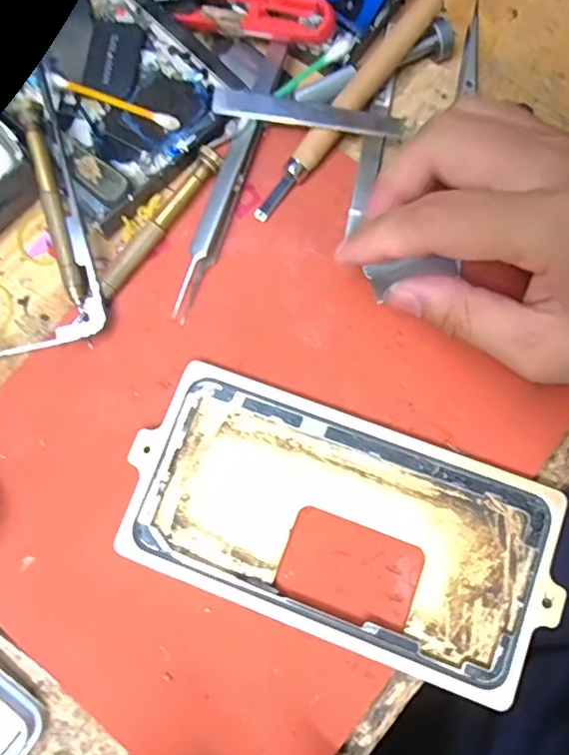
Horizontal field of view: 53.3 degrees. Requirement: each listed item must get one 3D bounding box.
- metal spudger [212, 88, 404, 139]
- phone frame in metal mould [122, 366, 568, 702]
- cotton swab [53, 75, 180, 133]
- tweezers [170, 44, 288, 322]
[{"bbox_3d":[0.010,-0.118,0.252,0.084,0.004,0.011,9,88,1],"label":"metal spudger"},{"bbox_3d":[0.022,0.057,0.230,0.165,0.013,0.087,20,81,5],"label":"phone frame in metal mould"},{"bbox_3d":[-0.080,-0.130,0.270,0.066,0.006,0.006,22,81,5],"label":"cotton swab"},{"bbox_3d":[-0.024,-0.093,0.258,0.011,0.015,0.138,17,81,4],"label":"tweezers"}]

